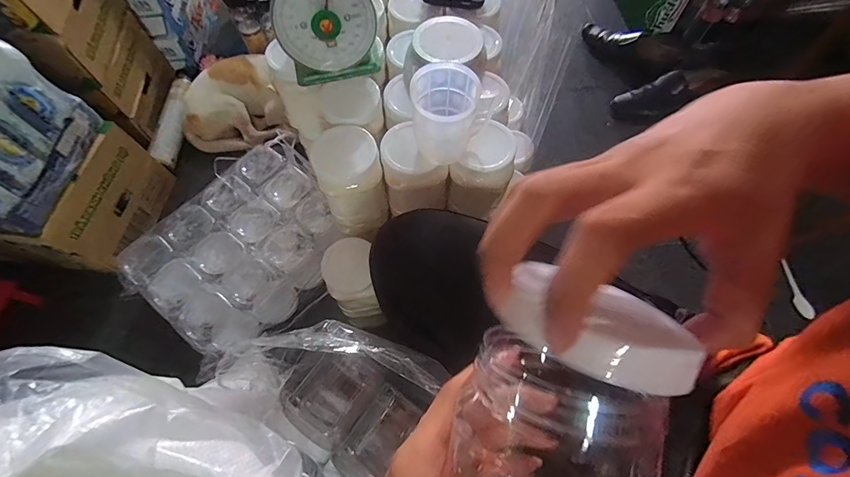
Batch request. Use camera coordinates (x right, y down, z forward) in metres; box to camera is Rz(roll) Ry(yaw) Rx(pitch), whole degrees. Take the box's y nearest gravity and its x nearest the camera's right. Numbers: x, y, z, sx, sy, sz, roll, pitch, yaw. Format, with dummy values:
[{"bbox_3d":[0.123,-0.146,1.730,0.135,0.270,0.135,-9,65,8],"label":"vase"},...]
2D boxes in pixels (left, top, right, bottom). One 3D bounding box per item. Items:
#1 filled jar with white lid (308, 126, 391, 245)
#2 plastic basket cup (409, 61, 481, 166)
[{"bbox_3d":[-0.109,-0.073,0.621,0.091,0.194,0.095,-22,68,-9],"label":"filled jar with white lid"},{"bbox_3d":[0.023,-0.152,0.495,0.075,0.103,0.083,9,67,4],"label":"plastic basket cup"}]

